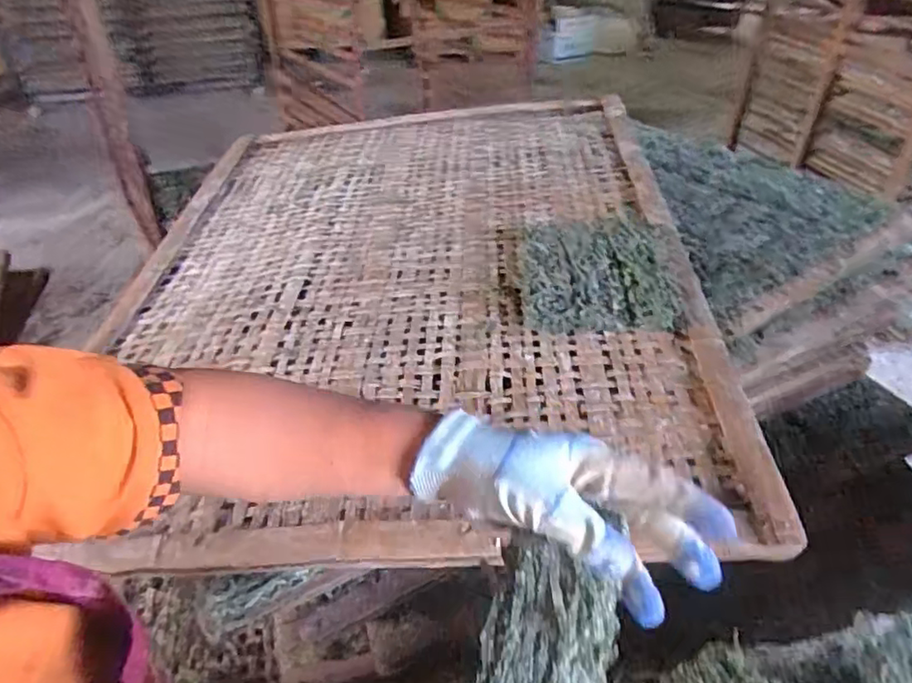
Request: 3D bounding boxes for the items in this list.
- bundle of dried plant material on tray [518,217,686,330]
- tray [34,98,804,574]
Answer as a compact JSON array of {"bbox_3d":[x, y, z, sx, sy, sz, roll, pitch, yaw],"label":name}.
[{"bbox_3d":[0.171,-0.092,0.755,0.178,0.037,0.232,5,36,5],"label":"bundle of dried plant material on tray"},{"bbox_3d":[-0.095,-0.130,0.871,0.778,0.042,0.989,-5,40,8],"label":"tray"}]

